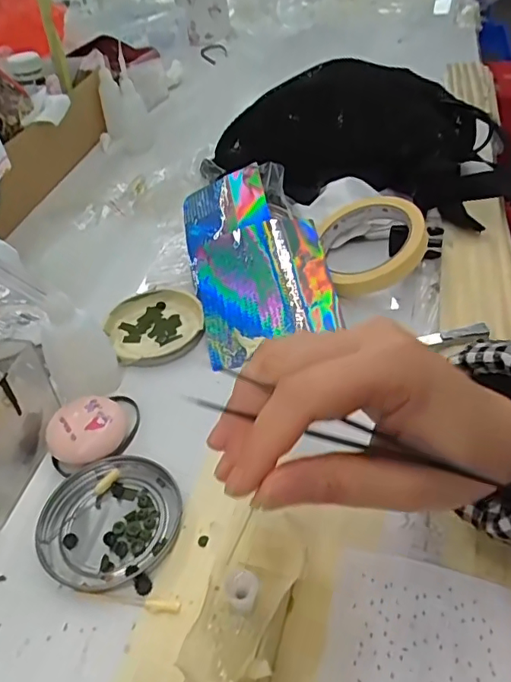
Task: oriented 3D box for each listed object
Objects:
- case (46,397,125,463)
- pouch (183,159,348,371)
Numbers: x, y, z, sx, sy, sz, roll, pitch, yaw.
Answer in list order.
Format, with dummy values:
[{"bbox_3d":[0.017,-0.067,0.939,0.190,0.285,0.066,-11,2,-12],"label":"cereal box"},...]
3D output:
[{"bbox_3d":[-0.107,0.057,0.346,0.048,0.021,0.038,-14,44,-8],"label":"case"},{"bbox_3d":[0.000,-0.068,0.438,0.103,0.033,0.188,-14,61,0],"label":"pouch"}]

